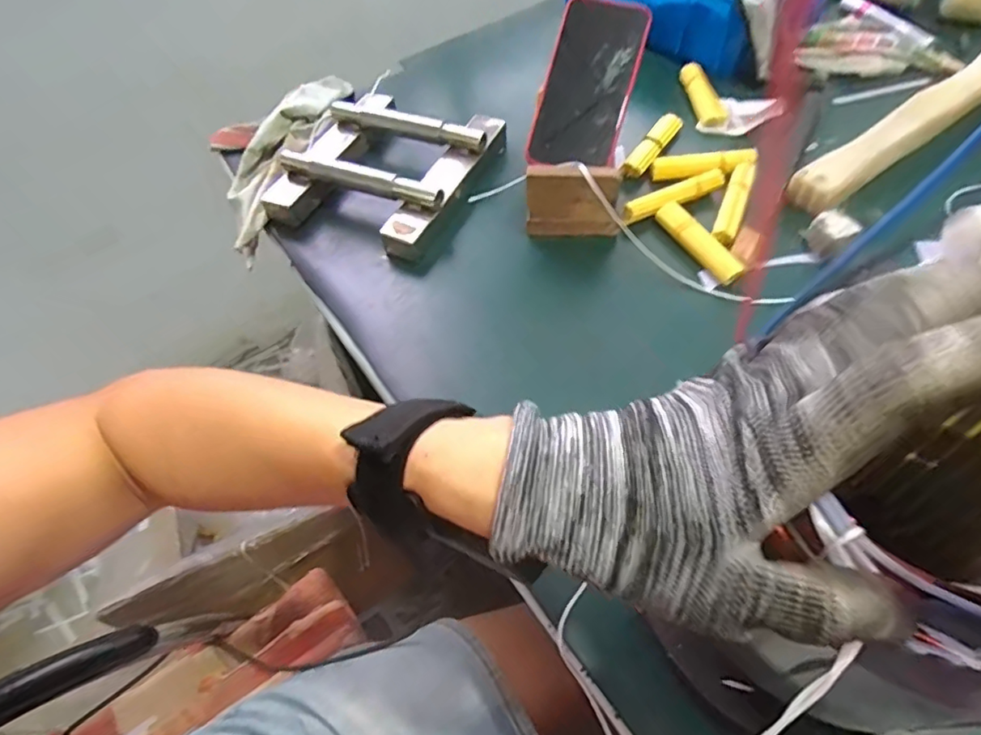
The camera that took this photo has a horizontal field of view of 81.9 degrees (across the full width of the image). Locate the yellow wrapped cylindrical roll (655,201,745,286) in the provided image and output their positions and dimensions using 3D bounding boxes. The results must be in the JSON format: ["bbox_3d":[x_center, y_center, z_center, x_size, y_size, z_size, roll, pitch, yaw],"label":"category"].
[{"bbox_3d":[0.184,-0.111,0.502,0.020,0.017,0.090,-38,78,-20],"label":"yellow wrapped cylindrical roll"}]

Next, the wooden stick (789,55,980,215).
[{"bbox_3d":[0.418,-0.245,0.544,0.342,0.026,0.042,-33,58,-17],"label":"wooden stick"}]

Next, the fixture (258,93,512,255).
[{"bbox_3d":[-0.110,-0.211,0.578,0.192,0.051,0.196,19,59,17],"label":"fixture"}]

